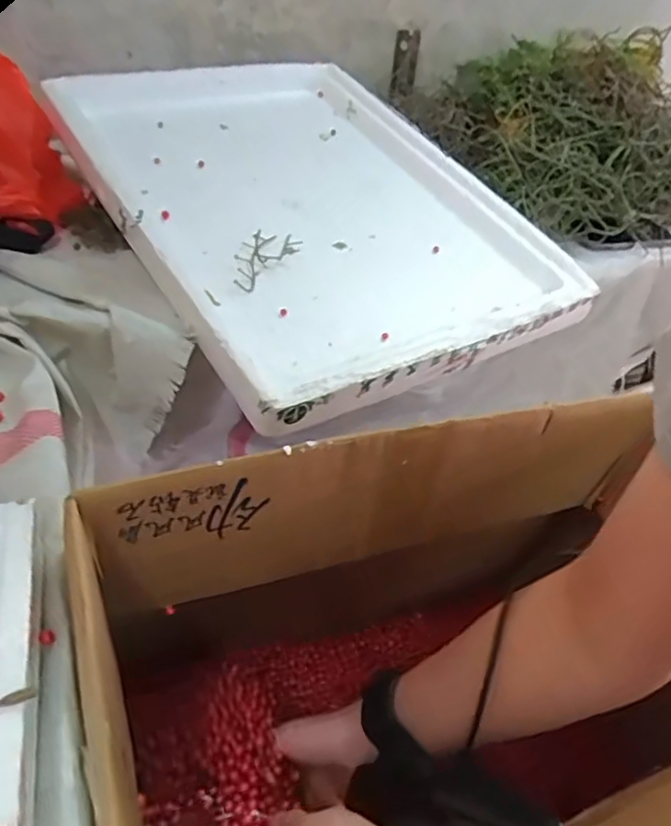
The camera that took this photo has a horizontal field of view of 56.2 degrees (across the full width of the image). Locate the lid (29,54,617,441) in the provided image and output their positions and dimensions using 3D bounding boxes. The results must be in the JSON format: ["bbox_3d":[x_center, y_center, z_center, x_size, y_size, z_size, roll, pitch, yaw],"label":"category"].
[{"bbox_3d":[-0.027,-0.263,0.764,0.459,0.053,0.605,-20,58,-27],"label":"lid"}]

